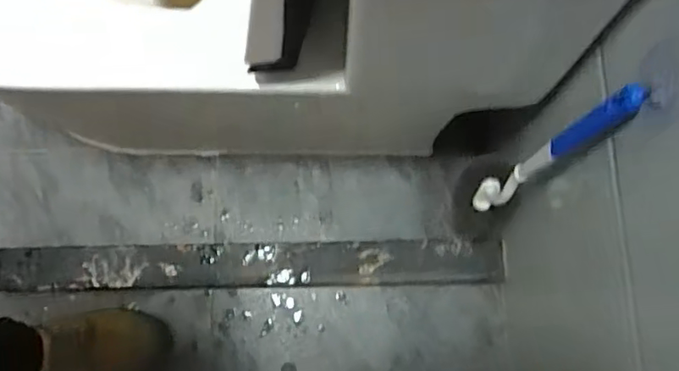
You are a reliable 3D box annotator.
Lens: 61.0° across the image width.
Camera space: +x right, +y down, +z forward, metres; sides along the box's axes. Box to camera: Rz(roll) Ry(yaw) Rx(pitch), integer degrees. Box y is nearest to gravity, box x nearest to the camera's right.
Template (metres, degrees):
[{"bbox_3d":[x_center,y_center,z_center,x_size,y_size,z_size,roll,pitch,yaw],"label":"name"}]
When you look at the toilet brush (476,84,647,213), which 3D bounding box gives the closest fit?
[{"bbox_3d":[0.182,-0.023,0.541,0.045,0.329,0.031,-31,79,-5],"label":"toilet brush"}]

